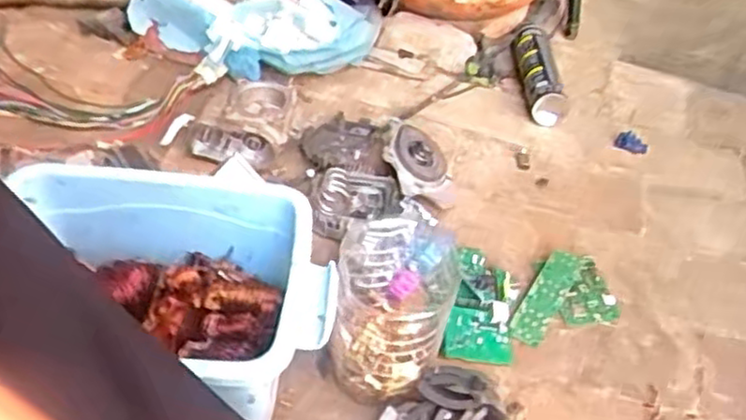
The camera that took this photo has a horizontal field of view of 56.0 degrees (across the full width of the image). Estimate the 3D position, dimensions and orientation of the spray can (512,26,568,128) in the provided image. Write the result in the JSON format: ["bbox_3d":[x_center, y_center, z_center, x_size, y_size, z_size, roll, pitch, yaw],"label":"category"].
[{"bbox_3d":[0.237,-0.207,1.029,0.055,0.052,0.214,-4,47,-9],"label":"spray can"}]

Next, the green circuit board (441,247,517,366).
[{"bbox_3d":[0.114,0.099,0.731,0.065,0.019,0.128,11,45,4],"label":"green circuit board"}]

